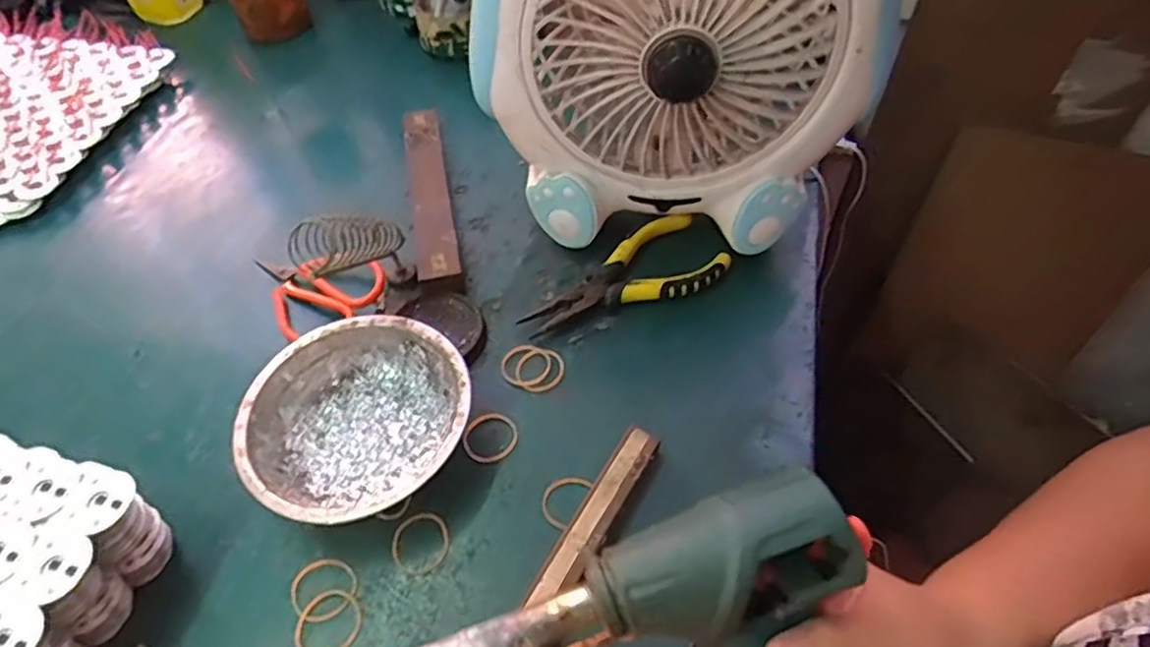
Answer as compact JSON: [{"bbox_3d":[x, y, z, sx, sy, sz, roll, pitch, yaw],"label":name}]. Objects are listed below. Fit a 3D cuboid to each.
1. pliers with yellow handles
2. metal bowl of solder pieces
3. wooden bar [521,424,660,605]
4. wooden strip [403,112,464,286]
[{"bbox_3d":[0.033,-0.033,0.454,0.146,0.015,0.063,-21,55,-14],"label":"pliers with yellow handles"},{"bbox_3d":[-0.123,0.058,0.372,0.123,0.041,0.123,-1,53,1],"label":"metal bowl of solder pieces"},{"bbox_3d":[-0.015,0.142,0.321,0.020,0.018,0.213,25,57,19],"label":"wooden bar"},{"bbox_3d":[-0.115,-0.104,0.505,0.031,0.021,0.197,-11,53,-6],"label":"wooden strip"}]

